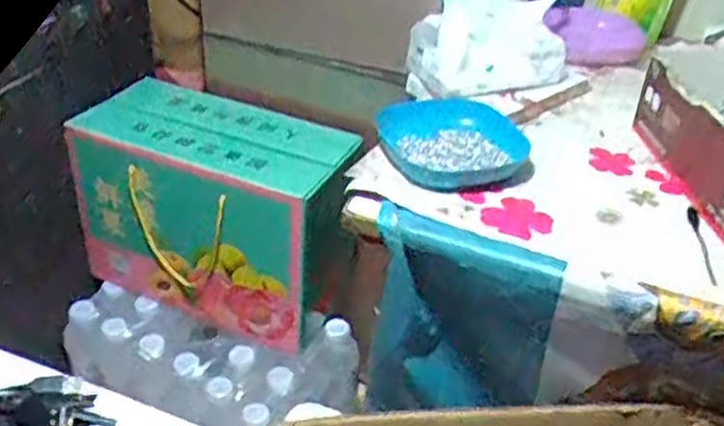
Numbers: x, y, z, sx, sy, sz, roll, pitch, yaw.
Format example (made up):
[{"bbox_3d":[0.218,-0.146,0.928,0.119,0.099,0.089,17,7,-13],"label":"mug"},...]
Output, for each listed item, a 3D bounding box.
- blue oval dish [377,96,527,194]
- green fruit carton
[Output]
[{"bbox_3d":[0.088,-0.070,0.757,0.153,0.038,0.120,9,36,6],"label":"blue oval dish"},{"bbox_3d":[-0.182,-0.003,0.981,0.331,0.244,0.162,20,38,20],"label":"green fruit carton"}]

